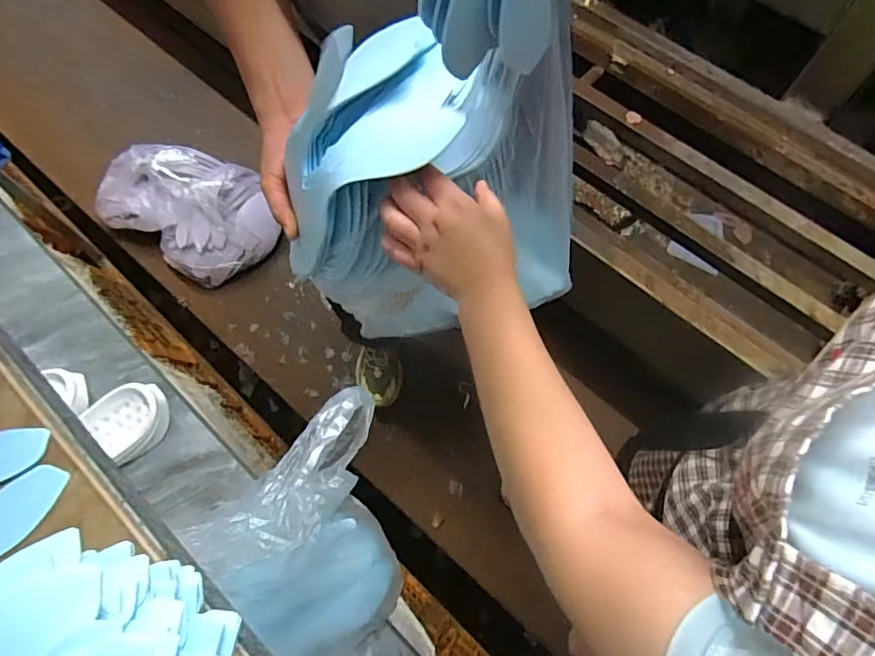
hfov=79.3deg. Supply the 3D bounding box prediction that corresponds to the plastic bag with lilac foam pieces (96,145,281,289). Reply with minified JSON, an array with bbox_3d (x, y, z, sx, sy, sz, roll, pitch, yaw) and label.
[{"bbox_3d":[-0.661,-0.341,1.385,0.495,0.183,0.310,31,71,12],"label":"plastic bag with lilac foam pieces"}]

